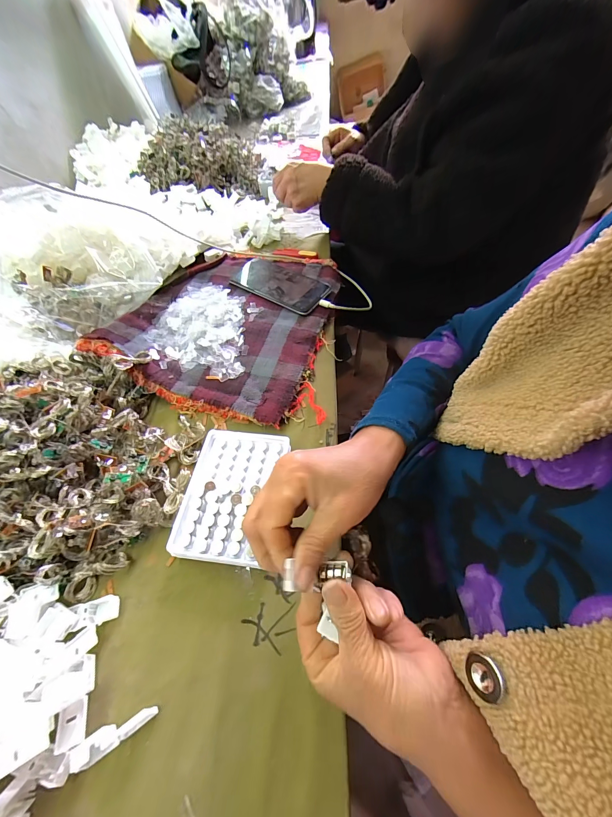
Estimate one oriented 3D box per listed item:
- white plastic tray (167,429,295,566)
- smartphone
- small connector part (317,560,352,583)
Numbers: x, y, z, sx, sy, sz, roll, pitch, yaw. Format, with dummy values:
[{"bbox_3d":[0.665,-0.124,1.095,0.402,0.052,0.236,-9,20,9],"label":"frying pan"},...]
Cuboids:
[{"bbox_3d":[-0.076,0.084,0.324,0.091,0.021,0.131,4,56,8],"label":"white plastic tray"},{"bbox_3d":[-0.048,-0.206,0.518,0.176,0.009,0.081,32,66,23],"label":"smartphone"},{"bbox_3d":[0.019,0.112,0.219,0.021,0.012,0.013,3,55,-3],"label":"small connector part"}]

